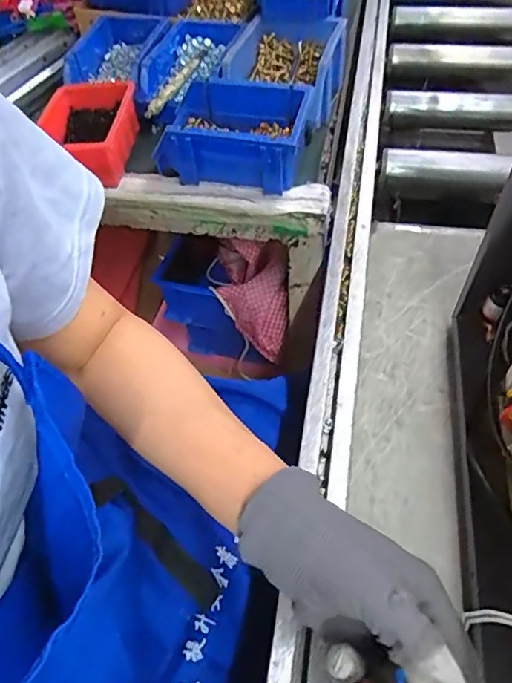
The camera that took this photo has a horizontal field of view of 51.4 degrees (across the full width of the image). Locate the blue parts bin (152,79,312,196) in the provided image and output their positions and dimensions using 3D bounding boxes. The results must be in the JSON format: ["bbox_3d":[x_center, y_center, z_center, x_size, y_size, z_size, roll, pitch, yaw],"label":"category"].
[{"bbox_3d":[-0.024,-0.225,0.592,0.154,0.077,0.107,11,53,12],"label":"blue parts bin"}]

